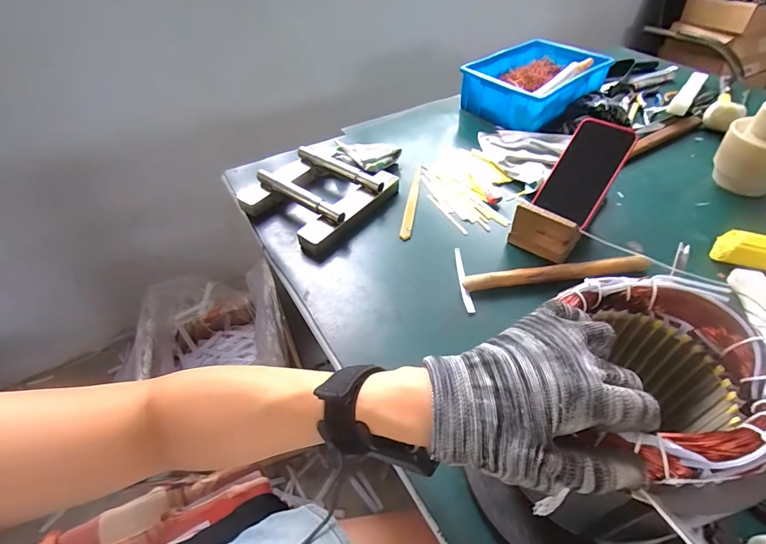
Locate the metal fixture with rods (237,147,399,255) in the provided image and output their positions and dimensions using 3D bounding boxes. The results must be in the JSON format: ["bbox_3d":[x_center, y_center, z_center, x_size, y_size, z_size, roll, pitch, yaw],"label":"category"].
[{"bbox_3d":[-0.109,-0.125,0.619,0.194,0.054,0.192,22,51,22],"label":"metal fixture with rods"}]

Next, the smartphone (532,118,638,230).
[{"bbox_3d":[0.289,-0.146,0.559,0.083,0.014,0.152,32,96,30],"label":"smartphone"}]

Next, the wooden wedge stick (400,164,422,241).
[{"bbox_3d":[0.048,-0.119,0.641,0.017,0.006,0.195,5,47,8],"label":"wooden wedge stick"}]

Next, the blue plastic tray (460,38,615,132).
[{"bbox_3d":[0.331,-0.416,0.851,0.293,0.082,0.193,-33,54,-26],"label":"blue plastic tray"}]

